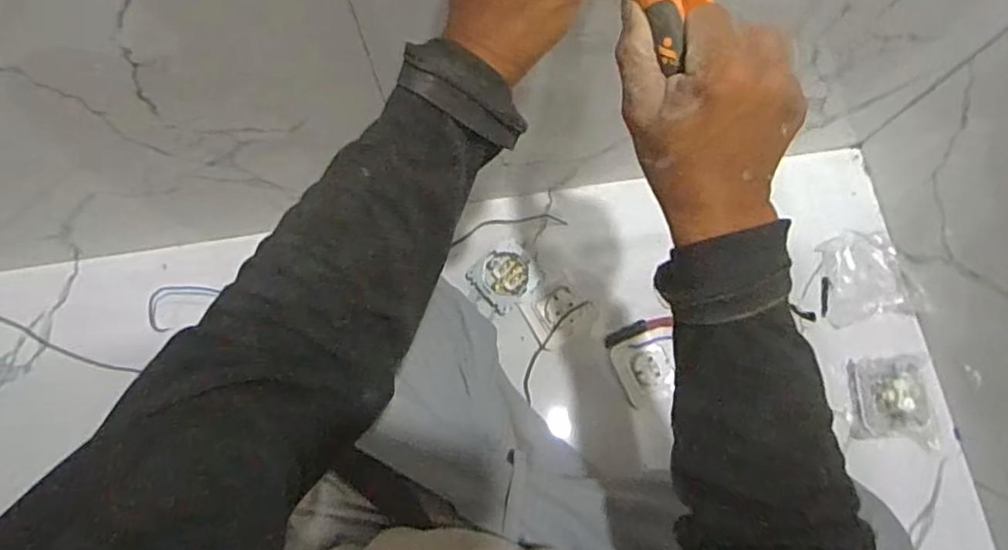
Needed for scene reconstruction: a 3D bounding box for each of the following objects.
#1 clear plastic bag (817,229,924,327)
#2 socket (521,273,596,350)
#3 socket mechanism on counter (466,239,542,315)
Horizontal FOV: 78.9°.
[{"bbox_3d":[0.449,0.002,0.765,0.110,0.016,0.110,-12,76,-4],"label":"clear plastic bag"},{"bbox_3d":[0.066,0.042,0.739,0.077,0.022,0.067,-35,79,-9],"label":"socket"},{"bbox_3d":[0.001,-0.002,0.754,0.079,0.031,0.074,-38,79,-9],"label":"socket mechanism on counter"}]

